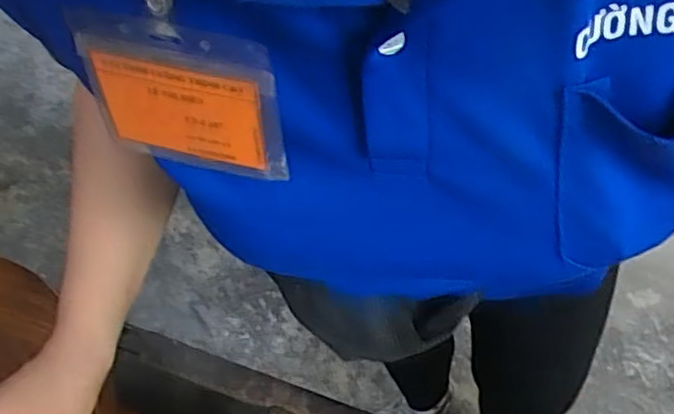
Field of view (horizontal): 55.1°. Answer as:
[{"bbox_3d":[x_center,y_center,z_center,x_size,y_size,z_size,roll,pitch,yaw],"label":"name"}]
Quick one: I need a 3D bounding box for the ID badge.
[{"bbox_3d":[-0.074,-0.050,0.306,0.098,0.084,0.006,12,48,13],"label":"ID badge"}]

